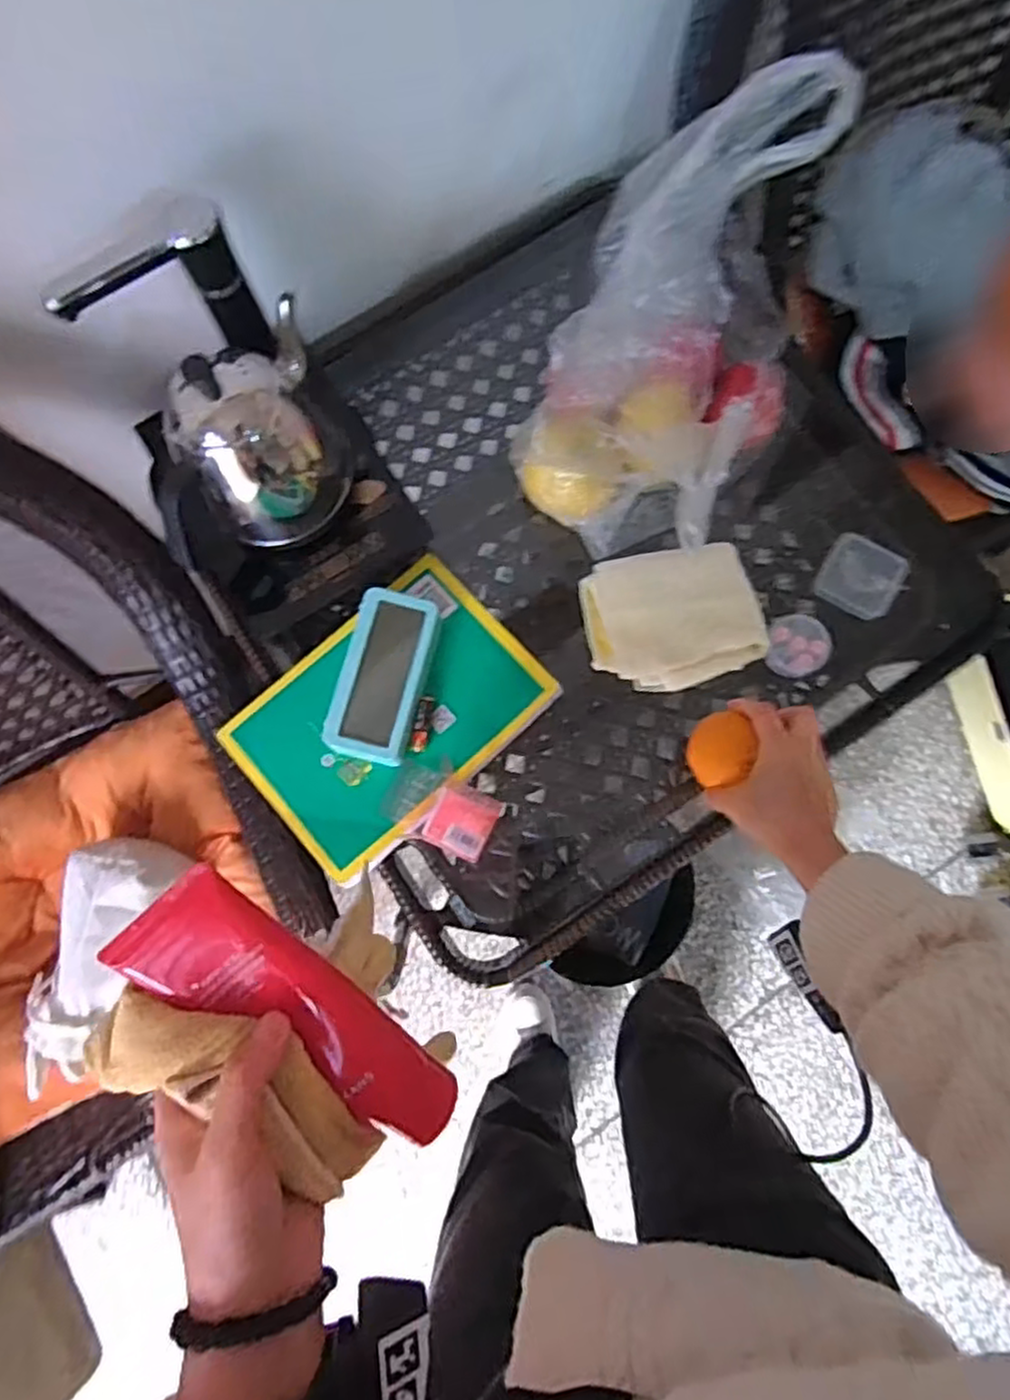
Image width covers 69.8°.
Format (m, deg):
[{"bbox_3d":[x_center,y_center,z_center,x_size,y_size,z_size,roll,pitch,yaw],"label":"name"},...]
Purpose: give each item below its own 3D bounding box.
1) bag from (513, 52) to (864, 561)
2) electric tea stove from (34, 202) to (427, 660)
[{"bbox_3d":[0.152,-0.275,0.568,0.161,0.299,0.261,36,82,7],"label":"bag"},{"bbox_3d":[-0.212,-0.206,0.620,0.200,0.241,0.226,-32,81,-5],"label":"electric tea stove"}]

